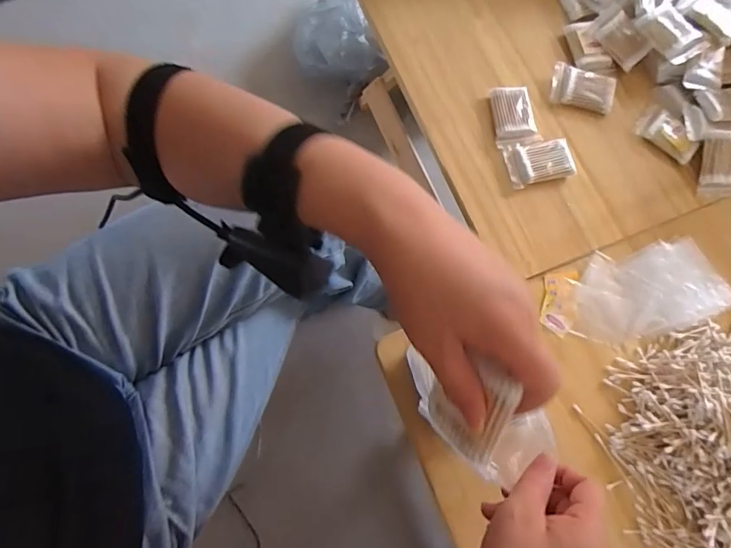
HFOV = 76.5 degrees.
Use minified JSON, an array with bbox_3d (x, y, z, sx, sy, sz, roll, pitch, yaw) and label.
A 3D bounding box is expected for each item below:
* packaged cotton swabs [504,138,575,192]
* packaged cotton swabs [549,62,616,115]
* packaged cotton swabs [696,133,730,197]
[{"bbox_3d":[0.241,-0.155,0.642,0.092,0.011,0.059,-13,77,-2],"label":"packaged cotton swabs"},{"bbox_3d":[0.320,-0.273,0.682,0.090,0.019,0.056,15,78,4],"label":"packaged cotton swabs"},{"bbox_3d":[0.502,-0.154,0.656,0.057,0.013,0.086,-2,101,9],"label":"packaged cotton swabs"}]

